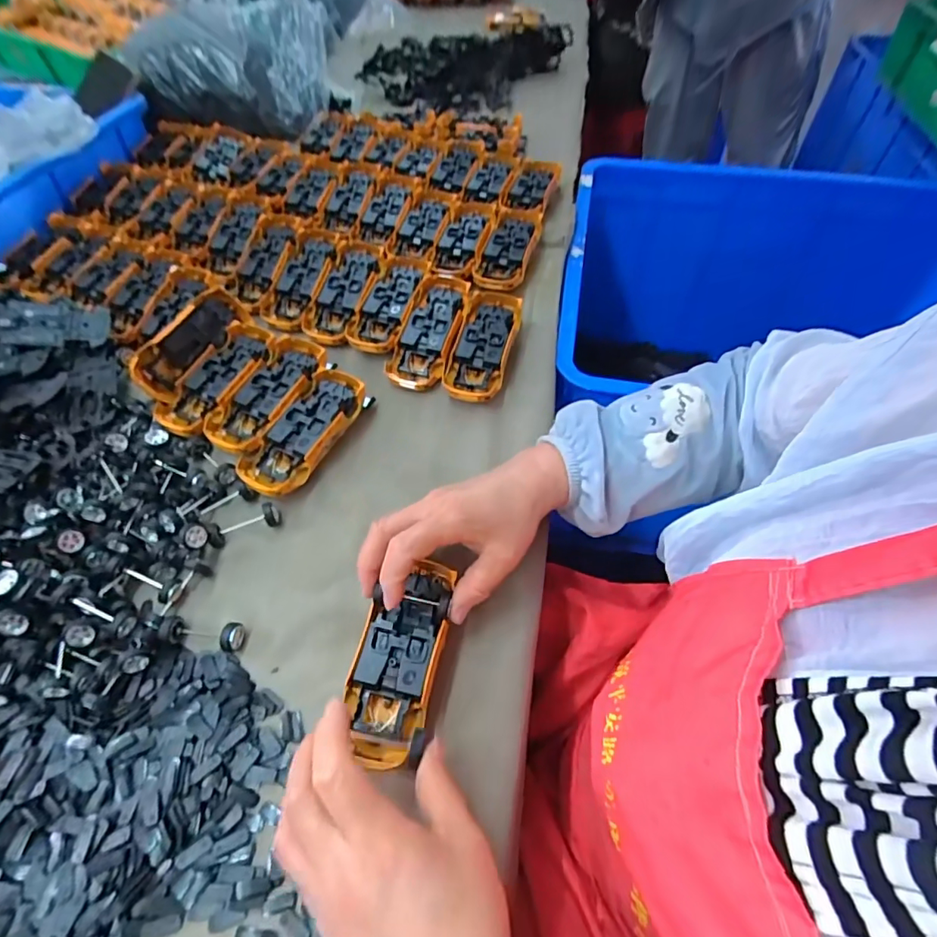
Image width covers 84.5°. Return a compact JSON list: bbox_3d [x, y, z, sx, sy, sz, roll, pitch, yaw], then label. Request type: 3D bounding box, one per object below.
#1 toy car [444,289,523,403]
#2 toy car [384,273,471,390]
[{"bbox_3d":[0.013,-0.122,0.519,0.061,0.034,0.139,12,56,9],"label":"toy car"},{"bbox_3d":[-0.039,-0.142,0.523,0.055,0.025,0.142,14,70,10],"label":"toy car"}]

